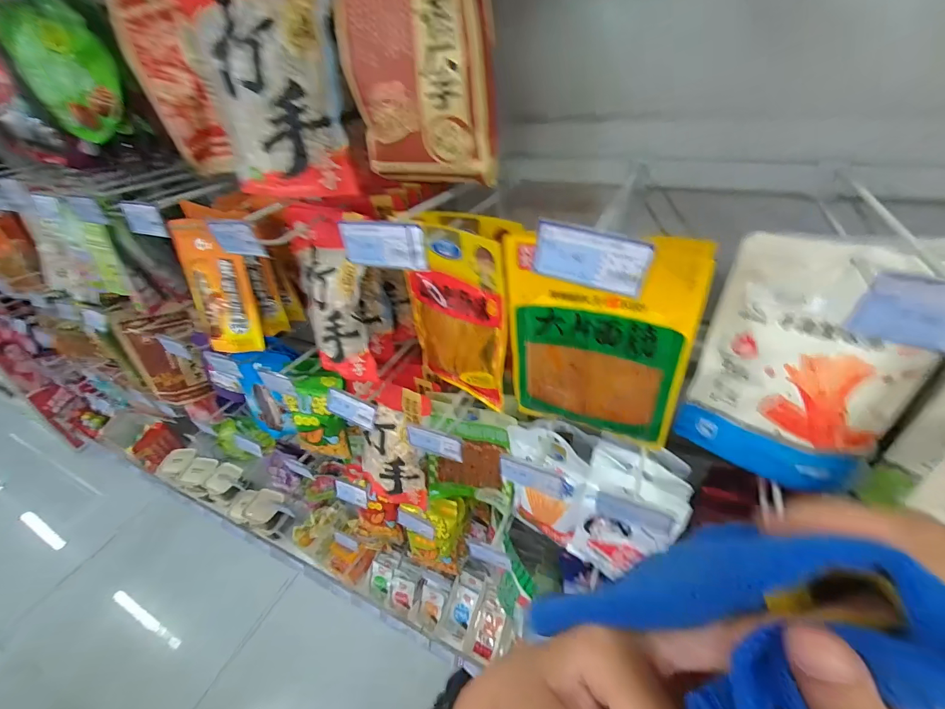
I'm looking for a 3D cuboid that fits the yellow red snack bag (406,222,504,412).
[{"bbox_3d":[-0.022,-0.049,0.558,0.031,0.251,0.167,-34,46,-30],"label":"yellow red snack bag"}]

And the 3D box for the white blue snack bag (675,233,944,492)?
[{"bbox_3d":[0.320,0.018,0.402,0.165,0.249,0.047,22,47,31],"label":"white blue snack bag"}]

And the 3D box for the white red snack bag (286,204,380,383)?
[{"bbox_3d":[-0.213,-0.088,0.624,0.147,0.259,0.034,14,25,36],"label":"white red snack bag"}]

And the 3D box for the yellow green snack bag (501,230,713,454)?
[{"bbox_3d":[0.130,-0.005,0.456,0.189,0.257,0.031,10,41,20],"label":"yellow green snack bag"}]

